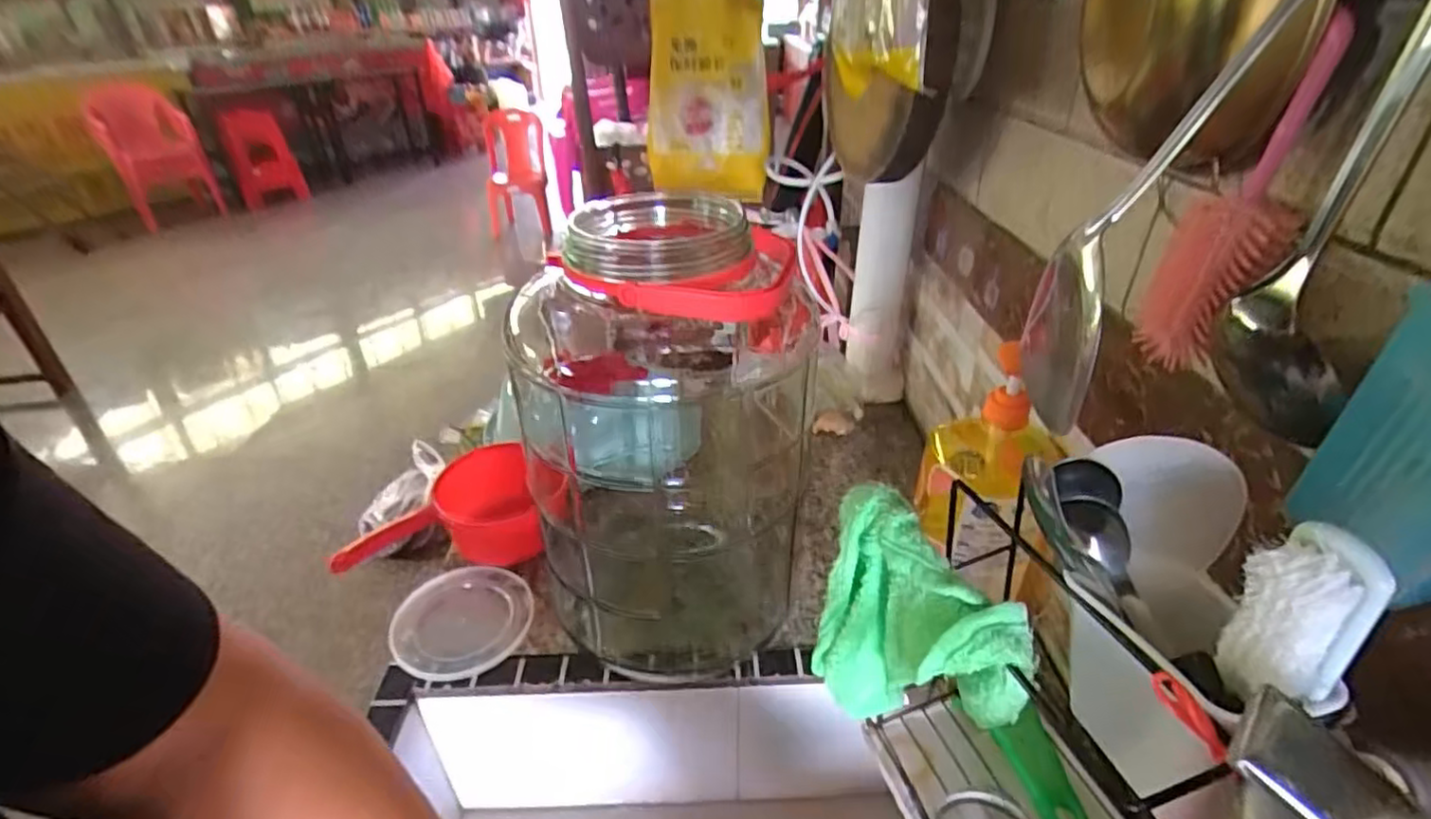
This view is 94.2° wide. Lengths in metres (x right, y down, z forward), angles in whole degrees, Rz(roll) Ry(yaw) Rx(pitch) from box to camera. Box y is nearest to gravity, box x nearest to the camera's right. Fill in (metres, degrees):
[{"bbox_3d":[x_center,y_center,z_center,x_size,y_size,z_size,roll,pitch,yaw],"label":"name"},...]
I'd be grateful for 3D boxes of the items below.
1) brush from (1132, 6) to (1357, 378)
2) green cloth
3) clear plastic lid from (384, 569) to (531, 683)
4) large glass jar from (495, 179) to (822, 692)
[{"bbox_3d":[0.273,-0.101,0.350,0.050,0.172,0.038,17,36,27],"label":"brush"},{"bbox_3d":[0.111,0.153,0.406,0.044,0.177,0.144,-14,34,-20],"label":"green cloth"},{"bbox_3d":[-0.255,0.210,0.664,0.135,0.011,0.127,-1,32,0],"label":"clear plastic lid"},{"bbox_3d":[-0.042,0.017,0.626,0.237,0.390,0.277,-1,32,0],"label":"large glass jar"}]

